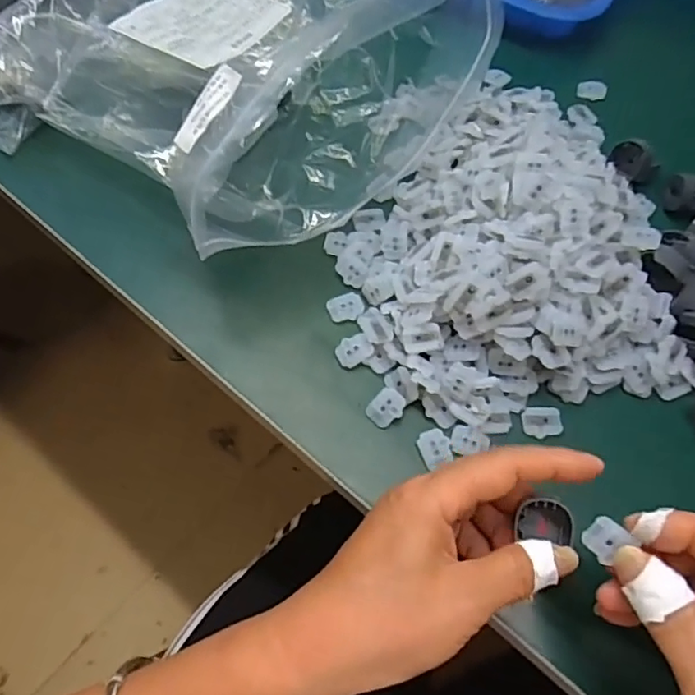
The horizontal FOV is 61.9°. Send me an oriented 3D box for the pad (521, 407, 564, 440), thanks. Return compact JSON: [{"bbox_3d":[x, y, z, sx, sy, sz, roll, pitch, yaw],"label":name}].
[{"bbox_3d":[0.112,0.043,0.334,0.022,0.004,0.019,0,63,-2],"label":"pad"}]

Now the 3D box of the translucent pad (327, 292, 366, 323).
[{"bbox_3d":[0.000,-0.025,0.366,0.022,0.005,0.018,-22,79,2],"label":"translucent pad"}]

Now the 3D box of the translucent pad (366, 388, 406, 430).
[{"bbox_3d":[0.022,0.035,0.332,0.018,0.005,0.022,43,101,12],"label":"translucent pad"}]

